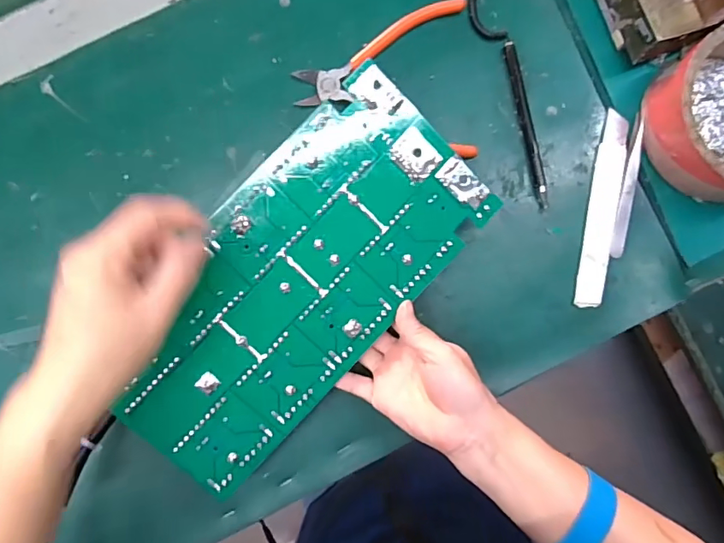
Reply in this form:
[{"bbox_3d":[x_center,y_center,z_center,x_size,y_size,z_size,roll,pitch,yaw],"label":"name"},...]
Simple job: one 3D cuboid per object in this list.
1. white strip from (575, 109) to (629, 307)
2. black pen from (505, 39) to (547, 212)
[{"bbox_3d":[0.193,-0.049,0.397,0.022,0.006,0.154,9,88,-1],"label":"white strip"},{"bbox_3d":[0.133,-0.117,0.400,0.011,0.008,0.133,-12,89,-1],"label":"black pen"}]

